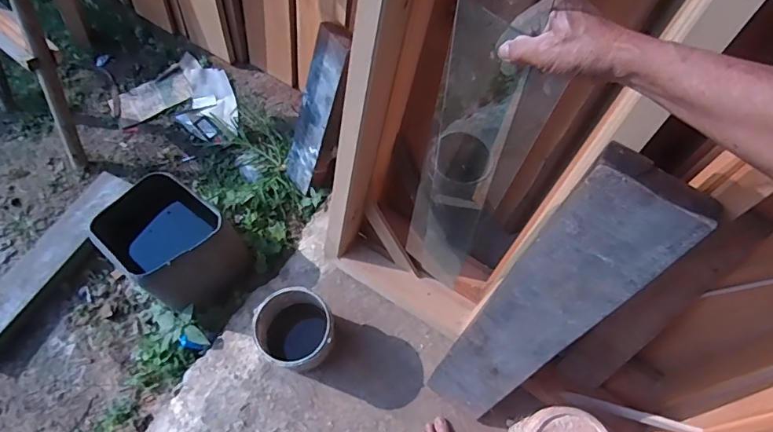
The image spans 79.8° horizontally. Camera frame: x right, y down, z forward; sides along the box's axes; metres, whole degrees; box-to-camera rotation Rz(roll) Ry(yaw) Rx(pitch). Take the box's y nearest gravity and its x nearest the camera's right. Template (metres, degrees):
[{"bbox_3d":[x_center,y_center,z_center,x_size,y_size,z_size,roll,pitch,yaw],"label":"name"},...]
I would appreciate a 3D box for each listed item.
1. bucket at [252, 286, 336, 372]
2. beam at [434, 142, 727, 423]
[{"bbox_3d":[-0.226,0.296,1.194,0.193,0.214,0.186,40,72,18],"label":"bucket"},{"bbox_3d":[0.256,0.204,0.875,0.182,0.813,0.059,35,52,13],"label":"beam"}]

